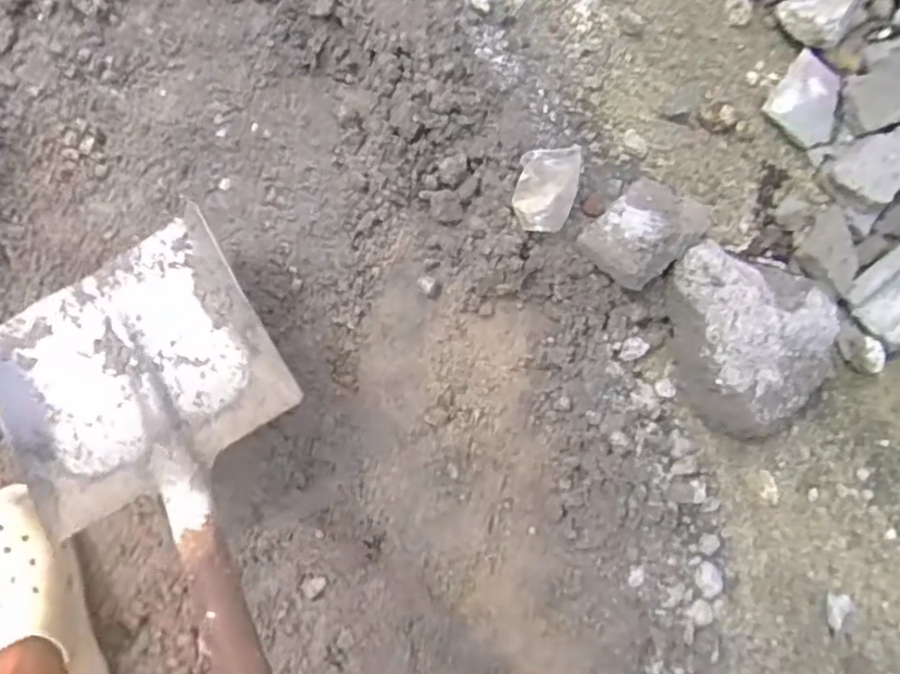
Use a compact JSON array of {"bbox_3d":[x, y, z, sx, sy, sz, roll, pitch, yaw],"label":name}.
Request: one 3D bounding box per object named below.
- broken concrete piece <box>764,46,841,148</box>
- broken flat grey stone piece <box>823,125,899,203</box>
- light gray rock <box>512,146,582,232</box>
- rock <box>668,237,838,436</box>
[{"bbox_3d":[0.440,-0.288,0.865,0.082,0.022,0.094,36,81,-4],"label":"broken concrete piece"},{"bbox_3d":[0.527,-0.210,0.849,0.153,0.030,0.076,-22,89,-10],"label":"broken flat grey stone piece"},{"bbox_3d":[0.104,-0.161,0.767,0.063,0.044,0.089,10,84,-8],"label":"light gray rock"},{"bbox_3d":[0.362,0.000,0.795,0.206,0.086,0.208,1,85,-9],"label":"rock"}]

